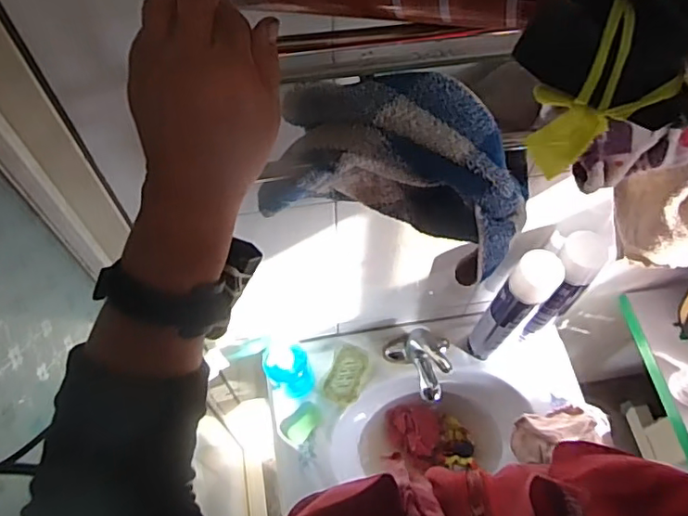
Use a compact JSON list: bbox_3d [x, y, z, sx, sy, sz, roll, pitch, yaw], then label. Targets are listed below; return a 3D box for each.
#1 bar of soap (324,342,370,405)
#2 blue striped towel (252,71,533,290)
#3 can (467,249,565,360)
[{"bbox_3d":[0.004,0.218,1.061,0.062,0.026,0.105,17,62,9],"label":"bar of soap"},{"bbox_3d":[0.041,-0.078,0.480,0.223,0.126,0.087,18,62,10],"label":"blue striped towel"},{"bbox_3d":[0.267,0.093,0.921,0.066,0.334,0.062,0,61,0],"label":"can"}]

